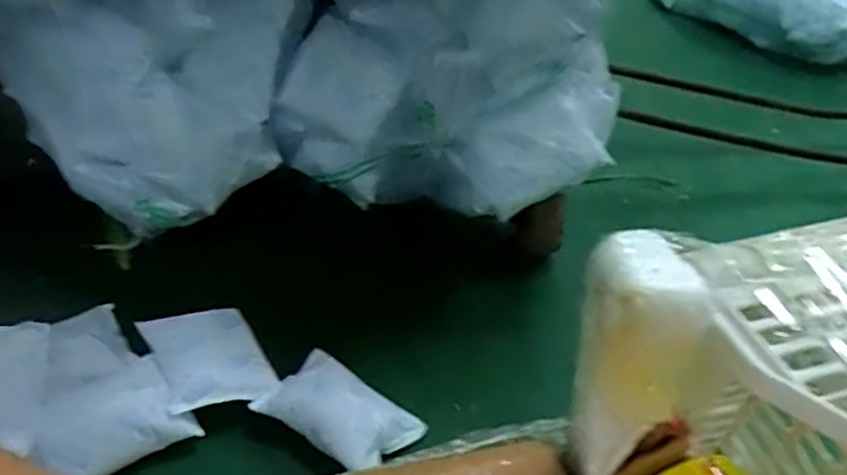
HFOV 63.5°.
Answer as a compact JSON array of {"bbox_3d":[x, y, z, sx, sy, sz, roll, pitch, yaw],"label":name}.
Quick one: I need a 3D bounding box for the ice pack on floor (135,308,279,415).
[{"bbox_3d":[-0.241,0.131,0.765,0.114,0.034,0.140,-17,46,-26],"label":"ice pack on floor"}]

